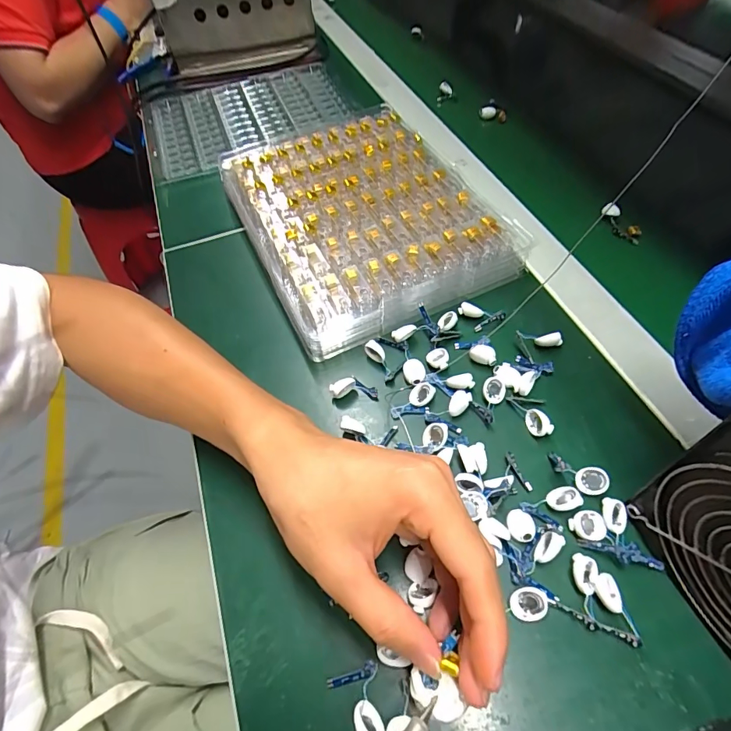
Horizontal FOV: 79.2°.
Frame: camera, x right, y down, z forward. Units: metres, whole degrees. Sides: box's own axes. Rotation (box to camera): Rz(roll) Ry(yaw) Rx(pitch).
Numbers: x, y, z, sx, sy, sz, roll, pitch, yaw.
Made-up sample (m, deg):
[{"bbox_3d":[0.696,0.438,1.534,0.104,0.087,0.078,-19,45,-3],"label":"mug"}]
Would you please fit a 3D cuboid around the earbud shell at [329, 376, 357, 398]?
[{"bbox_3d":[-0.016,0.016,0.315,0.018,0.016,0.006,-22,57,-10],"label":"earbud shell"}]

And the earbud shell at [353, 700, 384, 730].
[{"bbox_3d":[0.002,0.170,0.209,0.012,0.010,0.019,-25,58,-11],"label":"earbud shell"}]

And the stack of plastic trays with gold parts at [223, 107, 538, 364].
[{"bbox_3d":[-0.002,-0.128,0.397,0.198,0.035,0.234,-21,57,-9],"label":"stack of plastic trays with gold parts"}]

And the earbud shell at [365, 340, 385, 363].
[{"bbox_3d":[0.008,-0.010,0.329,0.017,0.013,0.009,38,67,26],"label":"earbud shell"}]

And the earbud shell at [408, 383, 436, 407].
[{"bbox_3d":[0.040,0.020,0.309,0.019,0.004,0.015,-40,54,7],"label":"earbud shell"}]

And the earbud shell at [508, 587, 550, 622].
[{"bbox_3d":[0.086,0.125,0.233,0.019,0.004,0.016,-16,75,12],"label":"earbud shell"}]

